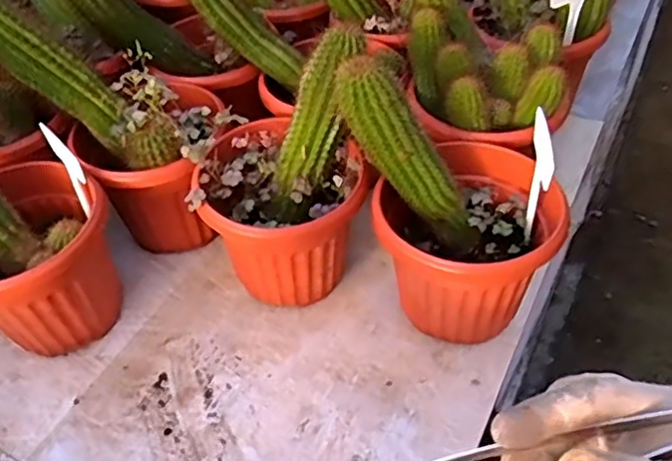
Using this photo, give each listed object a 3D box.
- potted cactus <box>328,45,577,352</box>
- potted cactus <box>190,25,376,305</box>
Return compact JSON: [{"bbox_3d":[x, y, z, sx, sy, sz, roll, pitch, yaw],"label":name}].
[{"bbox_3d":[0.129,-0.027,0.640,0.184,0.263,0.196,-24,49,-17],"label":"potted cactus"},{"bbox_3d":[-0.053,-0.051,0.690,0.193,0.246,0.169,-9,46,-4],"label":"potted cactus"}]

